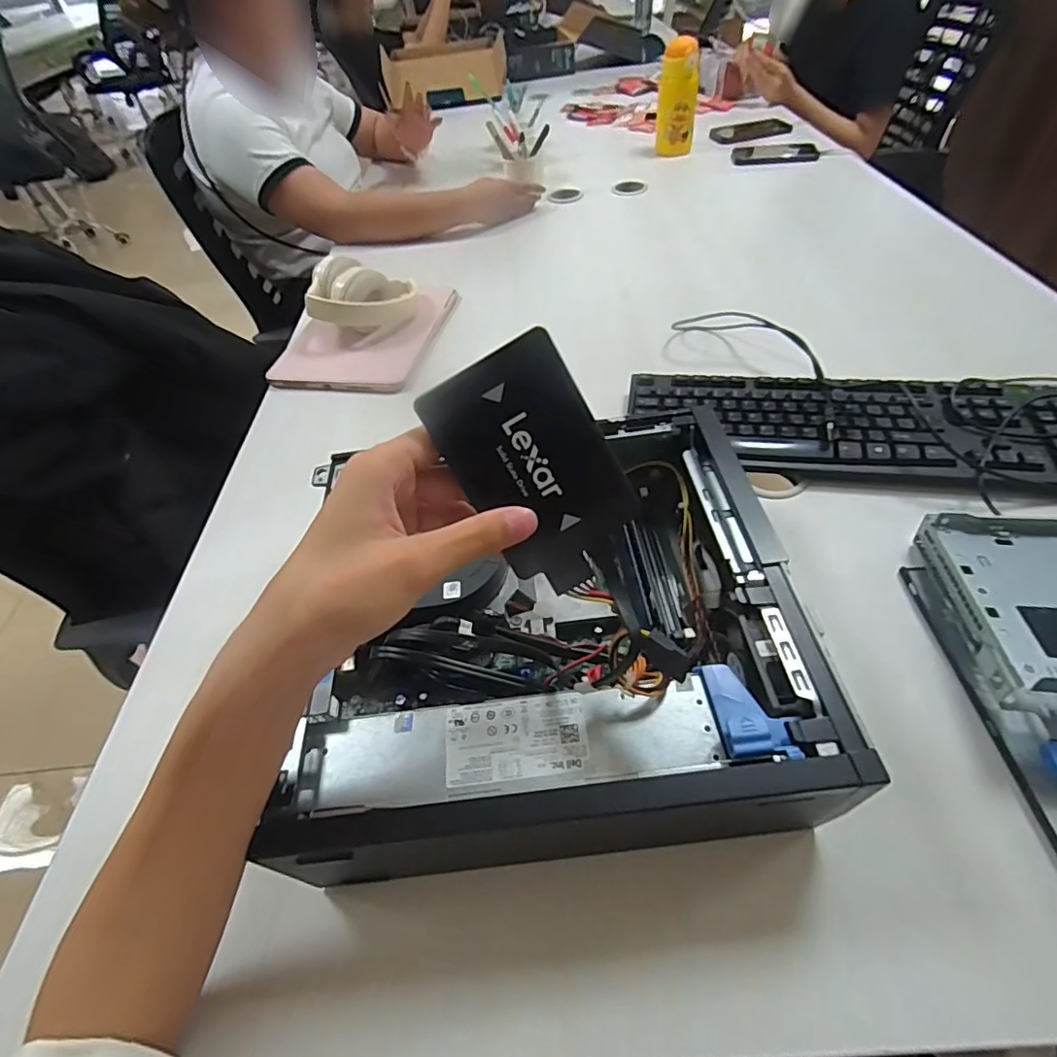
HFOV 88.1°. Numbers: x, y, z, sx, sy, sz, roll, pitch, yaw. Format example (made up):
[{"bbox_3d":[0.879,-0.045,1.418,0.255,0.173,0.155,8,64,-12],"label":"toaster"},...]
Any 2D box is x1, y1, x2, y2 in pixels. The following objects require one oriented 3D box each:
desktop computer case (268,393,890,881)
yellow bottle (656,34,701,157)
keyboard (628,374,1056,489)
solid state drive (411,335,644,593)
[{"bbox_3d":[0.004,0.058,0.388,0.318,0.090,0.307,-7,49,0],"label":"desktop computer case"},{"bbox_3d":[0.297,-0.850,1.085,0.076,0.172,0.066,3,50,9],"label":"yellow bottle"},{"bbox_3d":[0.323,-0.093,0.526,0.442,0.035,0.146,4,50,10],"label":"keyboard"},{"bbox_3d":[0.005,-0.028,0.258,0.069,0.111,0.004,-31,13,3],"label":"solid state drive"}]

